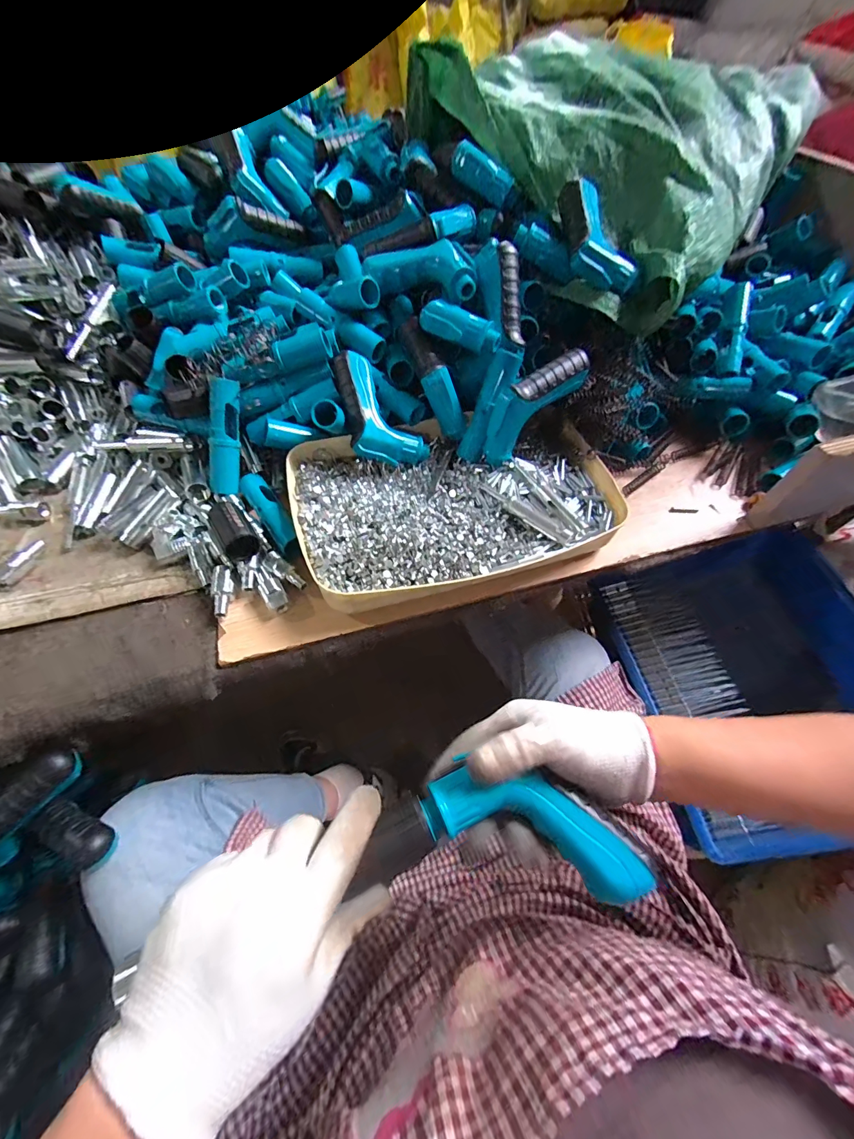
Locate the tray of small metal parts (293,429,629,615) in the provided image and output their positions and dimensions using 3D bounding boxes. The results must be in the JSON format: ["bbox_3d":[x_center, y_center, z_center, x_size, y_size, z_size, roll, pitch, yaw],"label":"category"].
[{"bbox_3d":[0.030,-0.075,0.446,0.334,0.042,0.219,-12,57,-9],"label":"tray of small metal parts"}]

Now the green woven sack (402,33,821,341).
[{"bbox_3d":[0.271,-0.591,0.577,0.407,0.152,0.560,32,61,19],"label":"green woven sack"}]

